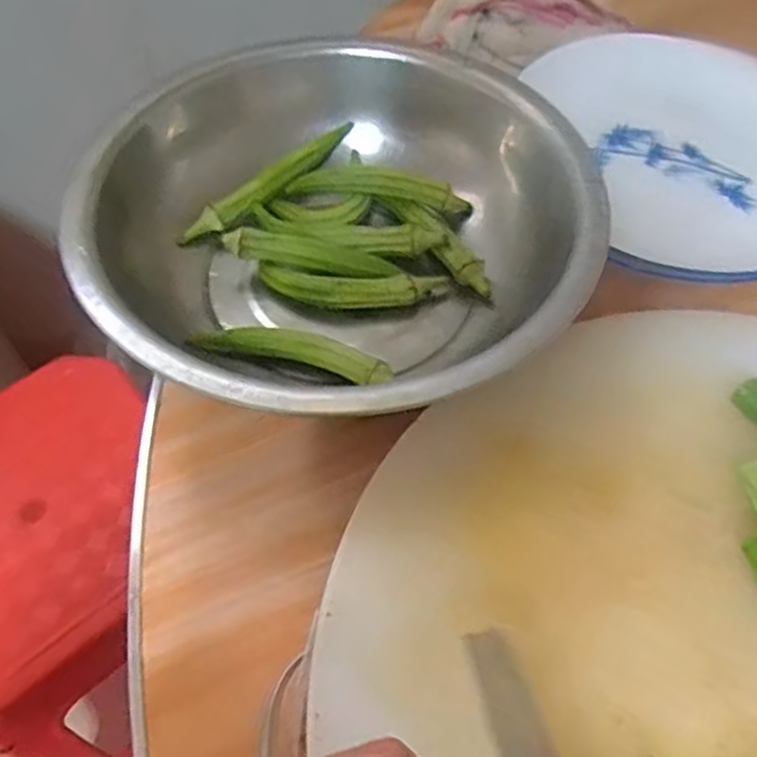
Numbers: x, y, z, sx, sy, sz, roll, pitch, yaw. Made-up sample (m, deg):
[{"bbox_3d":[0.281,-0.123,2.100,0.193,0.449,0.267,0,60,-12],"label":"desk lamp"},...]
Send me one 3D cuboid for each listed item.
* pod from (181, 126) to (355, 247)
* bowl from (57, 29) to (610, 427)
[{"bbox_3d":[-0.071,-0.133,0.468,0.020,0.013,0.146,41,66,20],"label":"pod"},{"bbox_3d":[-0.031,-0.081,0.414,0.265,0.089,0.262,1,59,-1],"label":"bowl"}]

